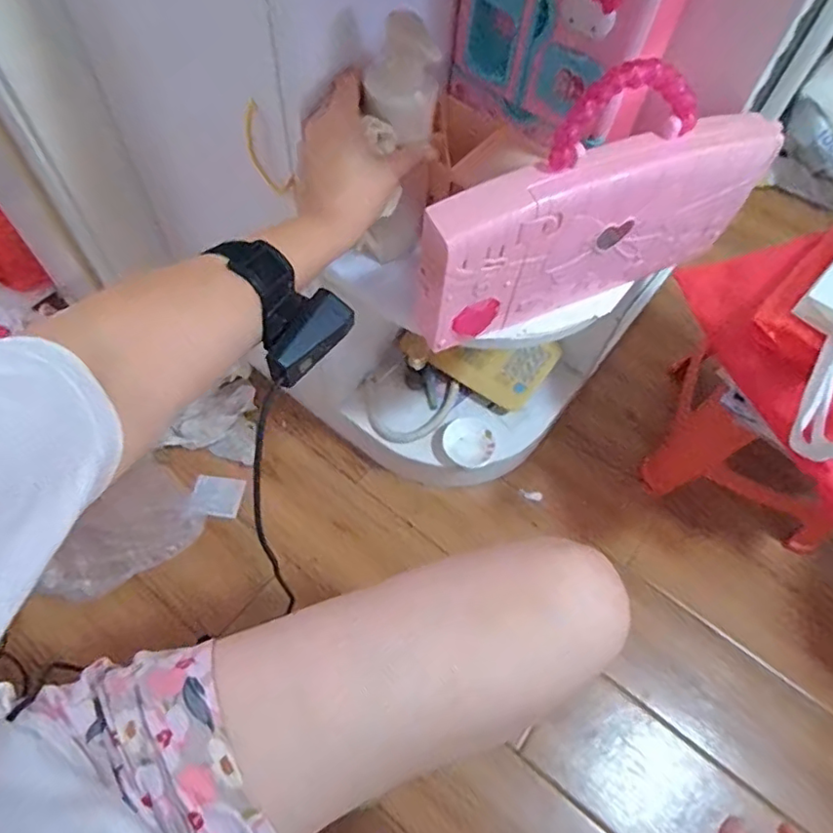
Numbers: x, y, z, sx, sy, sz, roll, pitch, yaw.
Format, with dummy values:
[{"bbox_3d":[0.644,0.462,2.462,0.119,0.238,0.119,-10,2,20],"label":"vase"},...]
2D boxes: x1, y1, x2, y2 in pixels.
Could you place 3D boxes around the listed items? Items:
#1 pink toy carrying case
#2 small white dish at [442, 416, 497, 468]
[{"bbox_3d":[0.155,-0.180,0.502,0.339,0.202,0.052,-22,66,-14],"label":"pink toy carrying case"},{"bbox_3d":[0.079,0.034,0.836,0.077,0.013,0.080,1,62,-3],"label":"small white dish"}]

